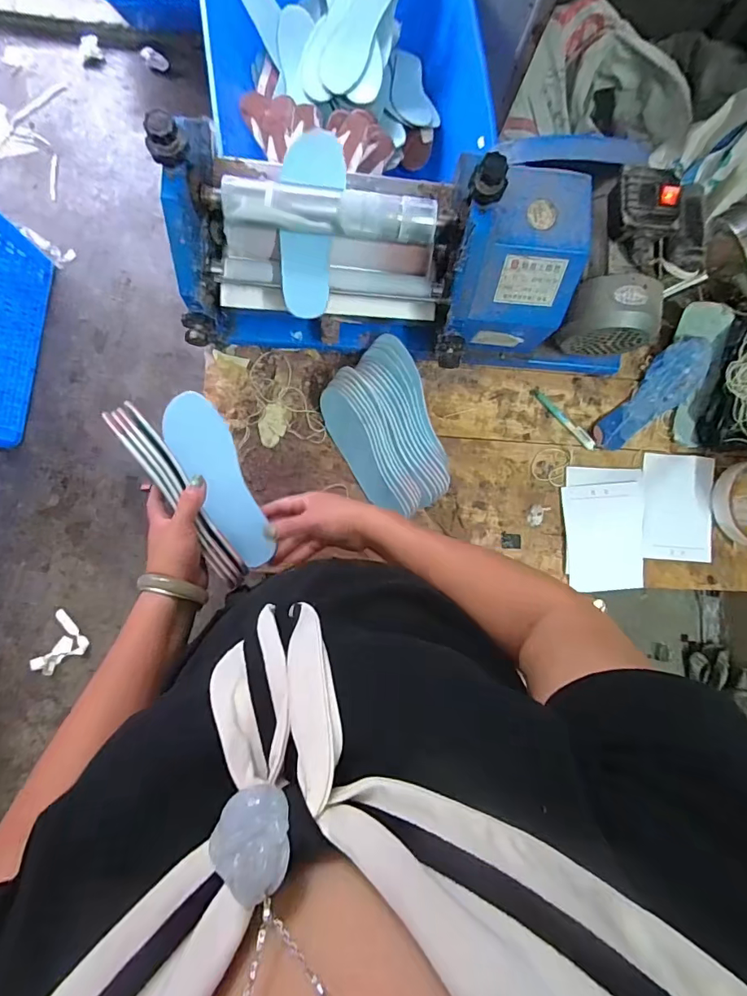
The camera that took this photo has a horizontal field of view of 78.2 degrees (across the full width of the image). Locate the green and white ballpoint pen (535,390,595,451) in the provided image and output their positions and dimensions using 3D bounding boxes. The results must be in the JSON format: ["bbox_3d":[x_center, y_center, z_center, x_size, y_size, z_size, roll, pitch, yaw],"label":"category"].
[{"bbox_3d":[0.321,-0.132,0.770,0.017,0.011,0.133,-44,92,-6],"label":"green and white ballpoint pen"}]

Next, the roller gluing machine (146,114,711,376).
[{"bbox_3d":[0.077,-0.331,0.627,0.642,0.237,0.278,-5,88,-5],"label":"roller gluing machine"}]

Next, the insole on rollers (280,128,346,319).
[{"bbox_3d":[-0.084,-0.342,0.579,0.076,0.024,0.210,10,98,2],"label":"insole on rollers"}]

